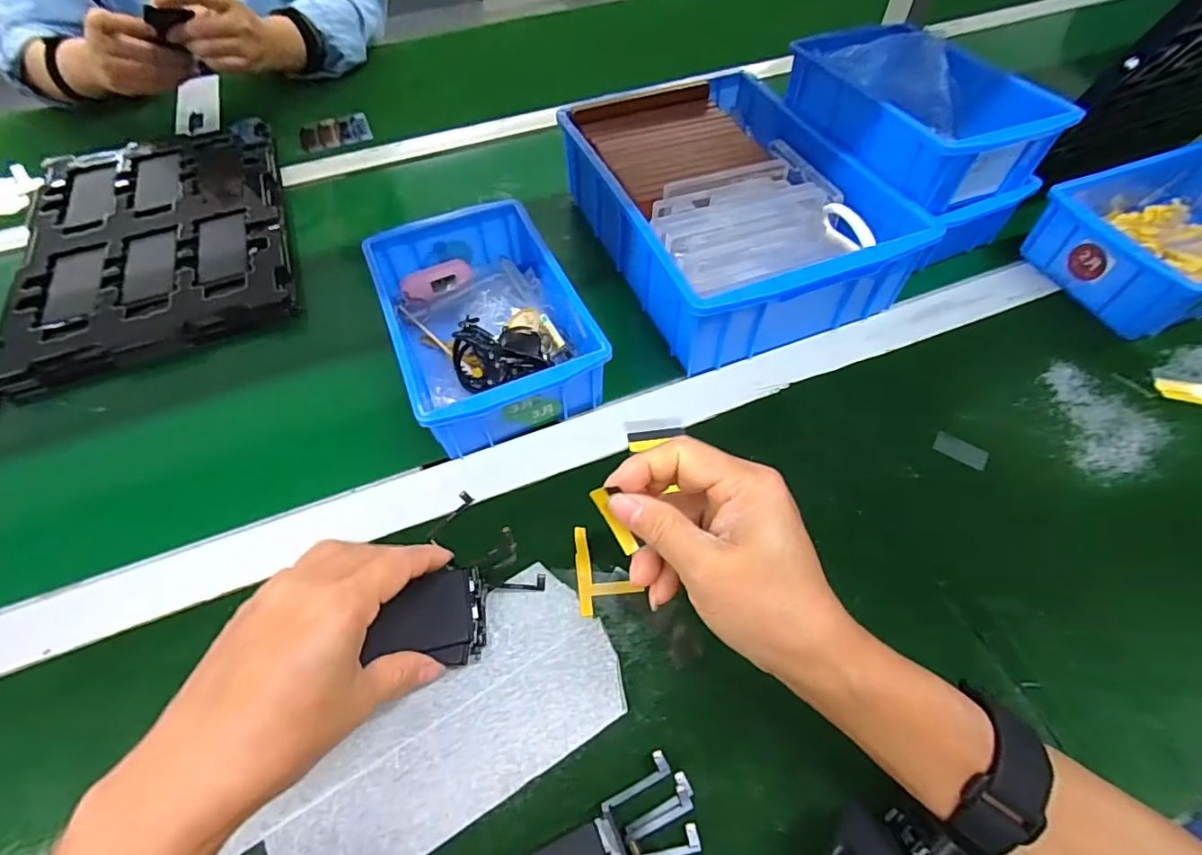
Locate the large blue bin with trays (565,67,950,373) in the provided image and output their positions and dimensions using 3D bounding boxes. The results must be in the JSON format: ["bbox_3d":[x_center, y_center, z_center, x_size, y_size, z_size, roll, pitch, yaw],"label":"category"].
[{"bbox_3d":[0.105,-0.193,0.470,0.203,0.082,0.287,-19,57,-11],"label":"large blue bin with trays"}]

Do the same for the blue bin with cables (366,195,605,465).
[{"bbox_3d":[-0.092,-0.084,0.417,0.130,0.059,0.200,-20,58,-12],"label":"blue bin with cables"}]

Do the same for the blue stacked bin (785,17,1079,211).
[{"bbox_3d":[0.258,-0.269,0.446,0.131,0.054,0.191,-17,57,-10],"label":"blue stacked bin"}]

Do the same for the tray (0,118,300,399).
[{"bbox_3d":[-0.432,-0.193,0.526,0.227,0.028,0.331,-19,58,-12],"label":"tray"}]

